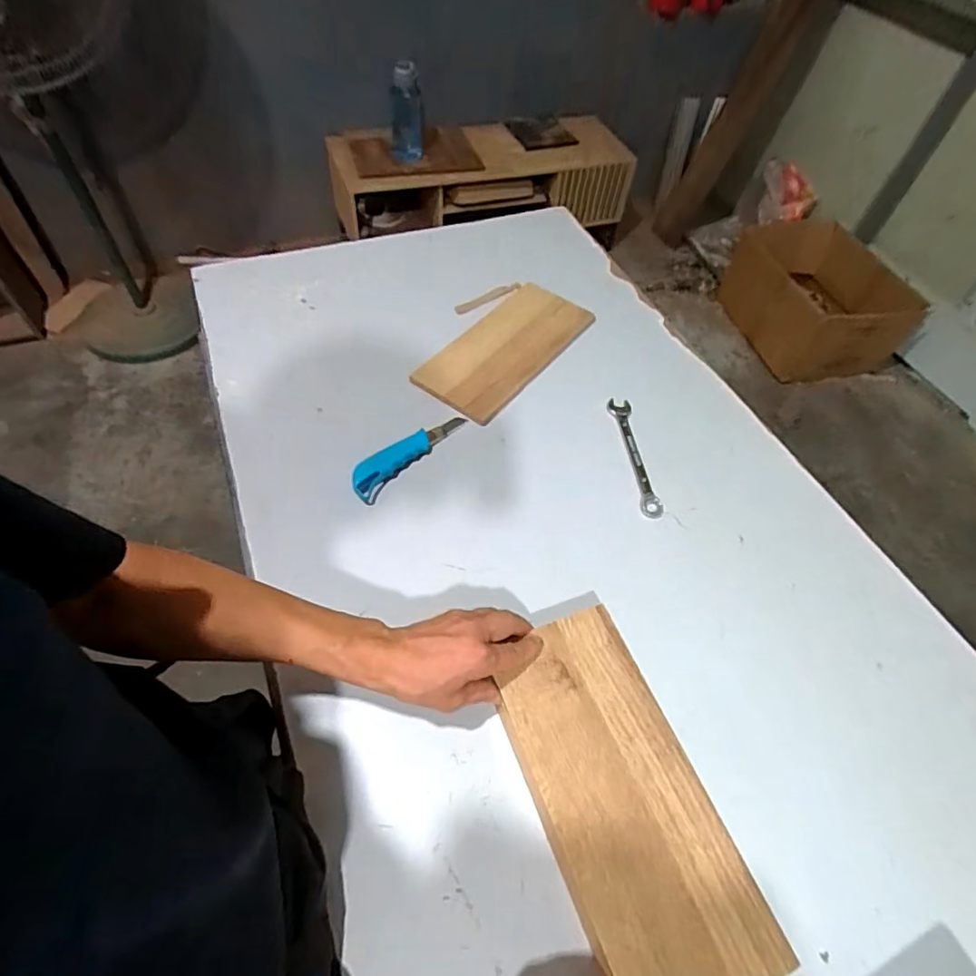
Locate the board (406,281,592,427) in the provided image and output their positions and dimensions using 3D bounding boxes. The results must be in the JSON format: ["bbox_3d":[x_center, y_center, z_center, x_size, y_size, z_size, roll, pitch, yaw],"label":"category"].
[{"bbox_3d":[0.027,-0.210,0.809,0.134,0.014,0.279,35,59,18],"label":"board"}]

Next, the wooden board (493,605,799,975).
[{"bbox_3d":[0.110,0.250,0.457,0.139,0.010,0.291,-15,57,-14],"label":"wooden board"}]

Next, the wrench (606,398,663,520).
[{"bbox_3d":[0.190,-0.044,0.710,0.033,0.013,0.186,-2,55,-7],"label":"wrench"}]

